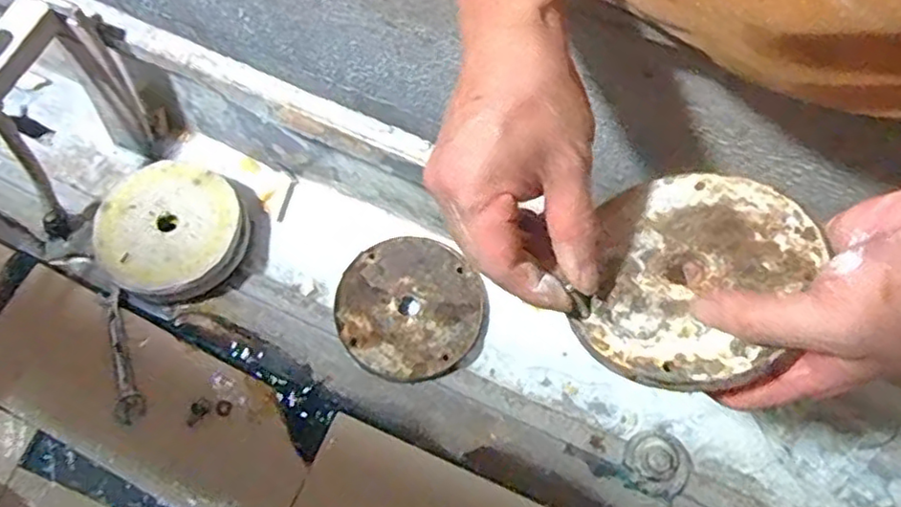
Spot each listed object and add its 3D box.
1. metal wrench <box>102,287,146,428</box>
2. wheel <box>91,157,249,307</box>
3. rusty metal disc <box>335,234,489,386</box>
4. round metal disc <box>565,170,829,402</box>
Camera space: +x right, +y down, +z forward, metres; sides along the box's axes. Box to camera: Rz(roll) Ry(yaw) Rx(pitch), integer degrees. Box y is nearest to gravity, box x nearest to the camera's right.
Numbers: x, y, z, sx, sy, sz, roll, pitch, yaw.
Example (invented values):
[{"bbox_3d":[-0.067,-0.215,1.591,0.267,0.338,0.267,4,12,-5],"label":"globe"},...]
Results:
[{"bbox_3d":[-0.275,0.085,0.544,0.025,0.007,0.113,-20,71,-5],"label":"metal wrench"},{"bbox_3d":[-0.240,-0.018,0.568,0.120,0.042,0.114,-1,71,2],"label":"wheel"},{"bbox_3d":[-0.035,0.045,0.555,0.117,0.013,0.120,-1,71,2],"label":"rusty metal disc"},{"bbox_3d":[0.120,0.010,0.324,0.102,0.004,0.125,1,54,28],"label":"round metal disc"}]

